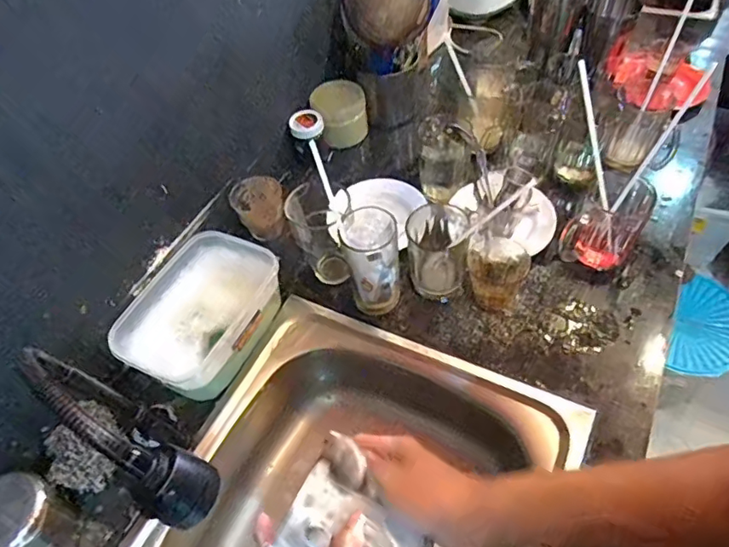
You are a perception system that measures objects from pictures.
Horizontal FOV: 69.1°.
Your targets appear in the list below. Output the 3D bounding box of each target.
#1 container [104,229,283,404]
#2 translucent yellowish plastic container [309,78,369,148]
[{"bbox_3d":[-0.198,0.049,0.659,0.134,0.080,0.199,20,58,19],"label":"container"},{"bbox_3d":[-0.040,-0.266,0.869,0.085,0.075,0.079,-9,53,-1],"label":"translucent yellowish plastic container"}]

